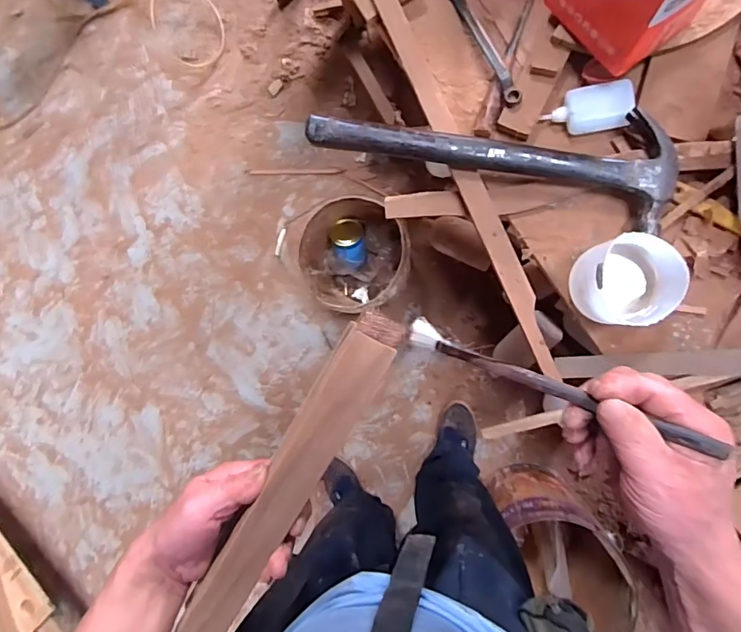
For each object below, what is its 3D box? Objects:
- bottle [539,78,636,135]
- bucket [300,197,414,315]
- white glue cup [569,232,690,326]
[{"bbox_3d":[0.252,-0.240,0.546,0.093,0.023,0.053,-4,89,10],"label":"bottle"},{"bbox_3d":[-0.030,-0.139,1.189,0.244,0.263,0.246,0,89,10],"label":"bucket"},{"bbox_3d":[0.275,-0.037,0.516,0.092,0.079,0.090,0,89,10],"label":"white glue cup"}]

